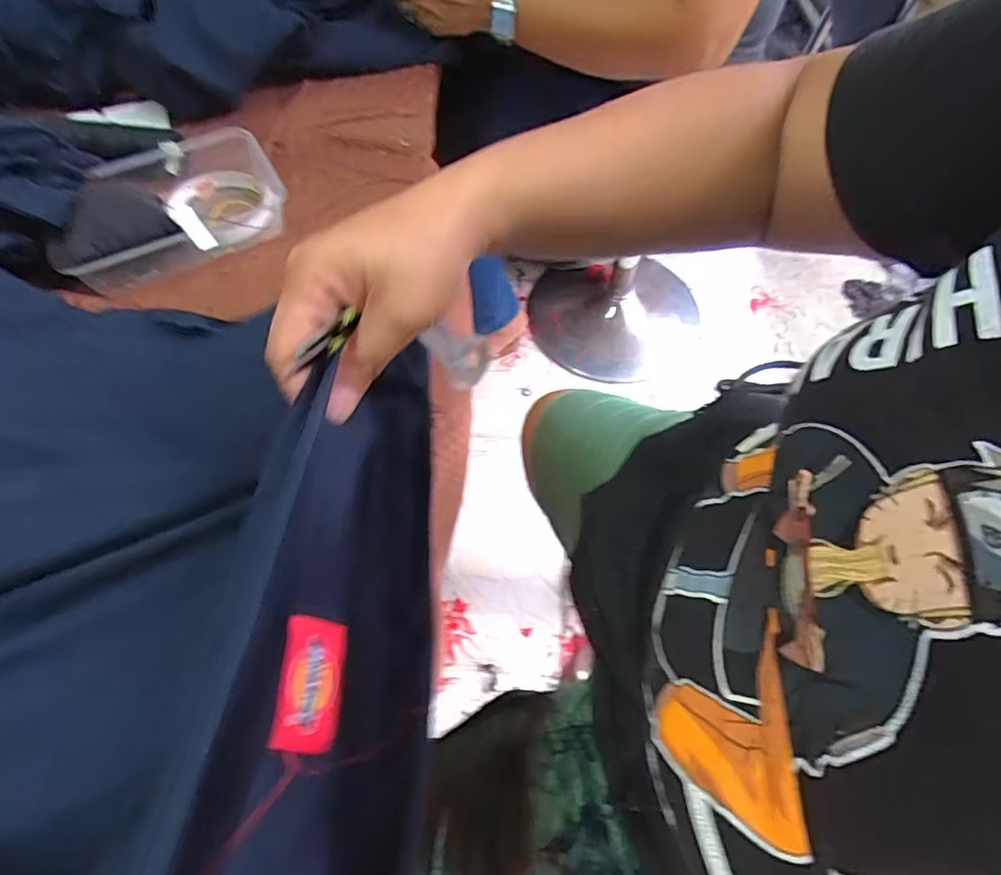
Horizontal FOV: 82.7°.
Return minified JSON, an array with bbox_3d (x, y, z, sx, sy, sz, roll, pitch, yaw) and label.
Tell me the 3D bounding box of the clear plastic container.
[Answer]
[{"bbox_3d":[-0.270,-0.198,0.470,0.169,0.044,0.148,-20,62,-10],"label":"clear plastic container"}]

